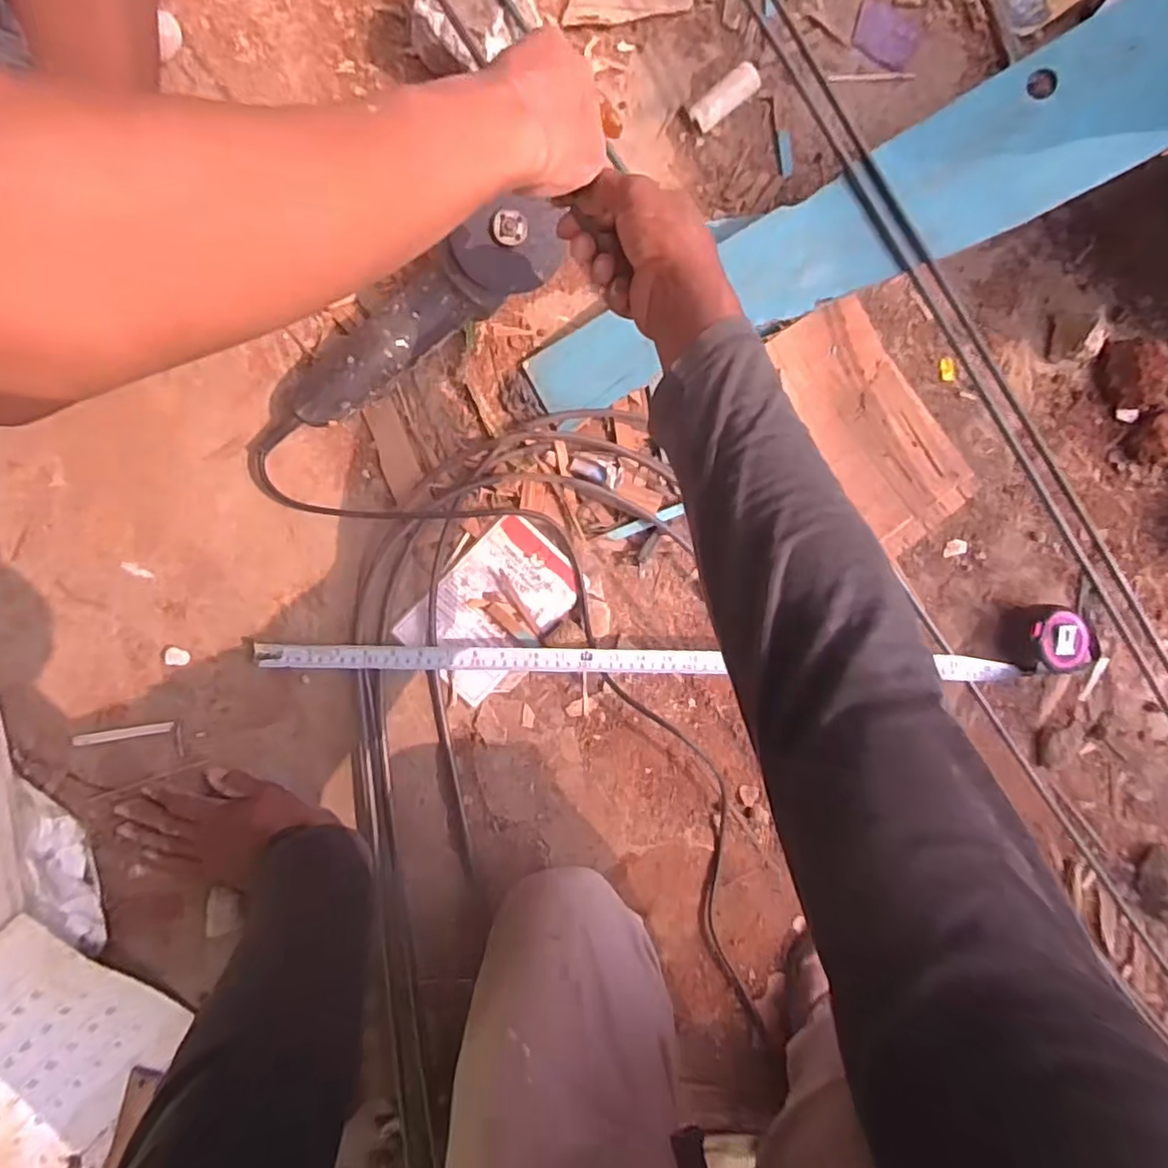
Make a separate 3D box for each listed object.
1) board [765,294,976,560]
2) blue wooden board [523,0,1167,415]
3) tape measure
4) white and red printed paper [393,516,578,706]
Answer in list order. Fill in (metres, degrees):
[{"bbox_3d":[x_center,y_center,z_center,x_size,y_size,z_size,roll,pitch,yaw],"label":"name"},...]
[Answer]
[{"bbox_3d":[0.297,-0.166,0.662,0.117,0.015,0.247,-36,95,-3],"label":"board"},{"bbox_3d":[0.329,-0.365,0.571,0.832,0.032,0.134,-25,96,11],"label":"blue wooden board"},{"bbox_3d":[0.118,0.059,0.626,0.849,0.066,0.069,0,92,-6],"label":"tape measure"},{"bbox_3d":[-0.089,0.022,0.634,0.109,0.025,0.165,44,88,-6],"label":"white and red printed paper"}]

